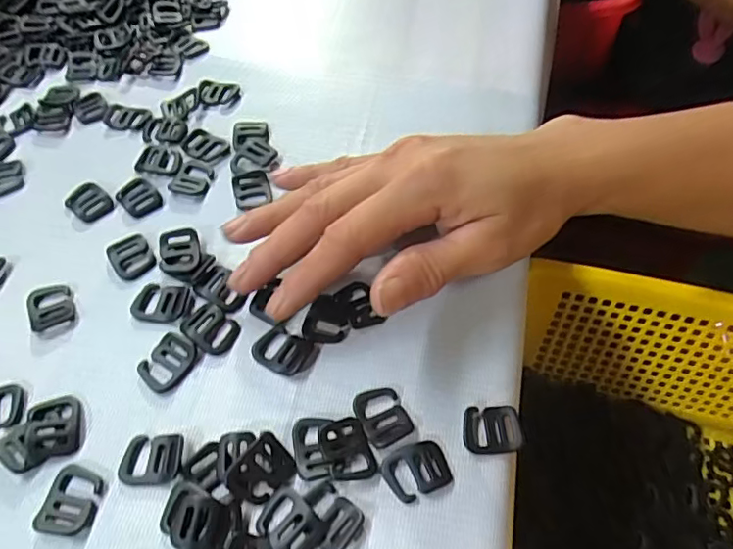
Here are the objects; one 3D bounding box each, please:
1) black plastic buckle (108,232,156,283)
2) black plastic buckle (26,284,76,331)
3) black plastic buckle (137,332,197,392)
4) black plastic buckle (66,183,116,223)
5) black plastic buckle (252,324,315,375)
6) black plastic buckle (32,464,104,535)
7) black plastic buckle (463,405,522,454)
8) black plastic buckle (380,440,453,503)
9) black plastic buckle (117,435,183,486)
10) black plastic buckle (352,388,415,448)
[{"bbox_3d":[-0.109,-0.009,0.259,0.018,0.004,0.023,-32,62,-20],"label":"black plastic buckle"},{"bbox_3d":[-0.138,0.014,0.245,0.018,0.004,0.022,-24,60,-16],"label":"black plastic buckle"},{"bbox_3d":[-0.081,0.036,0.229,0.018,0.004,0.022,30,61,18],"label":"black plastic buckle"},{"bbox_3d":[-0.137,-0.036,0.279,0.021,0.004,0.017,37,63,22],"label":"black plastic buckle"},{"bbox_3d":[-0.035,0.031,0.232,0.021,0.004,0.018,28,60,17],"label":"black plastic buckle"},{"bbox_3d":[-0.105,0.080,0.200,0.018,0.004,0.023,5,56,3],"label":"black plastic buckle"},{"bbox_3d":[0.047,0.058,0.214,0.022,0.004,0.019,1,56,0],"label":"black plastic buckle"},{"bbox_3d":[0.018,0.071,0.205,0.023,0.004,0.018,-18,58,-12],"label":"black plastic buckle"},{"bbox_3d":[-0.079,0.068,0.208,0.022,0.004,0.018,-3,56,-3],"label":"black plastic buckle"},{"bbox_3d":[0.006,0.054,0.216,0.018,0.004,0.023,-22,59,-15],"label":"black plastic buckle"}]

